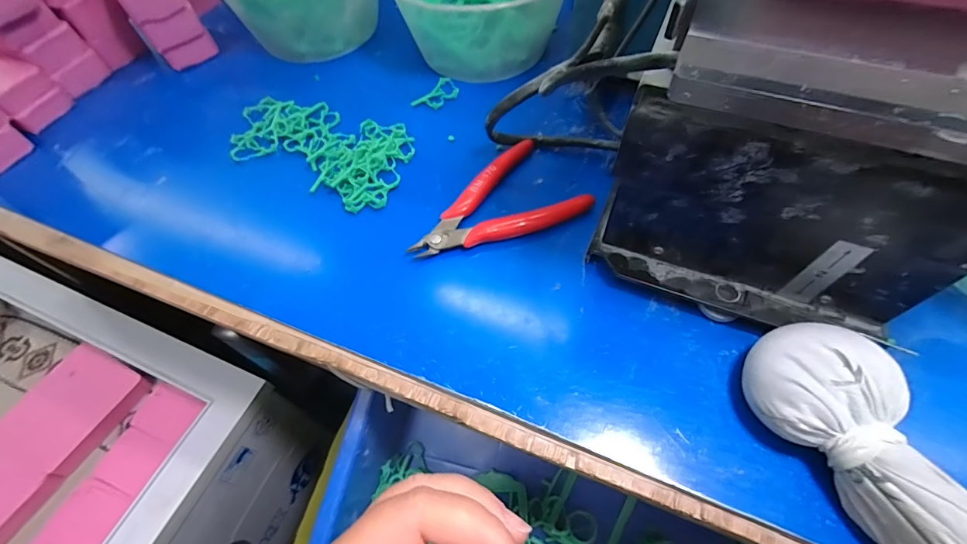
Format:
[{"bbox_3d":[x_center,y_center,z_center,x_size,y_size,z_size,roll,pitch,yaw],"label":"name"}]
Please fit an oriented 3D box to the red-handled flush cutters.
[{"bbox_3d":[0.005,-0.042,0.292,0.114,0.012,0.072,-31,62,-13],"label":"red-handled flush cutters"}]

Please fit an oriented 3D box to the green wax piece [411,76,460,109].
[{"bbox_3d":[-0.038,-0.150,0.365,0.025,0.004,0.043,33,67,21],"label":"green wax piece"}]

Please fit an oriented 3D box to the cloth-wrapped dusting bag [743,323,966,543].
[{"bbox_3d":[0.179,0.083,0.184,0.060,0.043,0.139,-30,62,-13],"label":"cloth-wrapped dusting bag"}]

